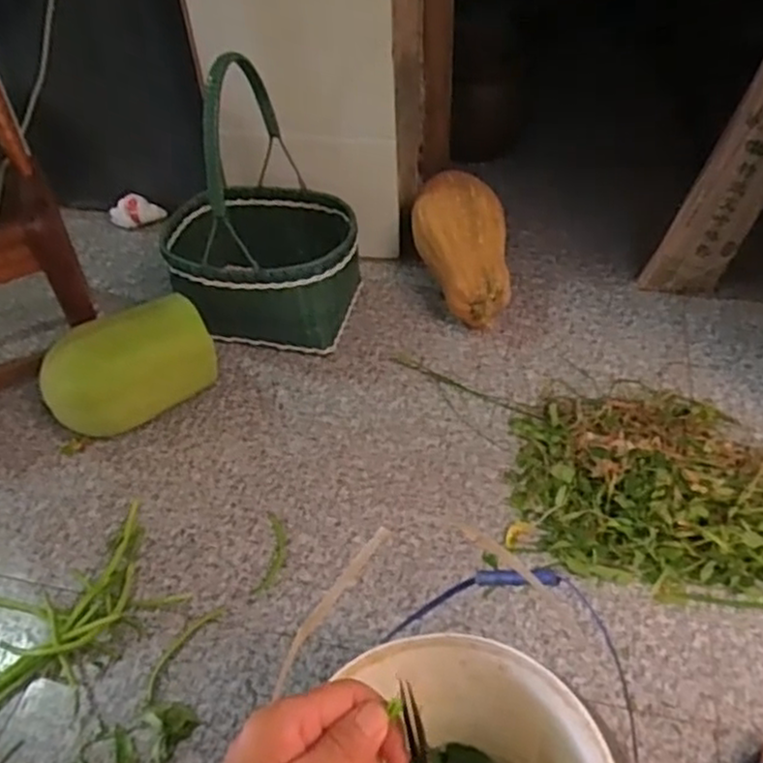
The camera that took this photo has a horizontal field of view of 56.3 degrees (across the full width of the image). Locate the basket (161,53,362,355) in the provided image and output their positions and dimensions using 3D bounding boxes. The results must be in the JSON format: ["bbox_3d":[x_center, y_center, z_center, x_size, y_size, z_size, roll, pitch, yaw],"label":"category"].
[{"bbox_3d":[-0.208,-0.270,1.186,0.310,0.410,0.273,-9,46,-5],"label":"basket"}]

